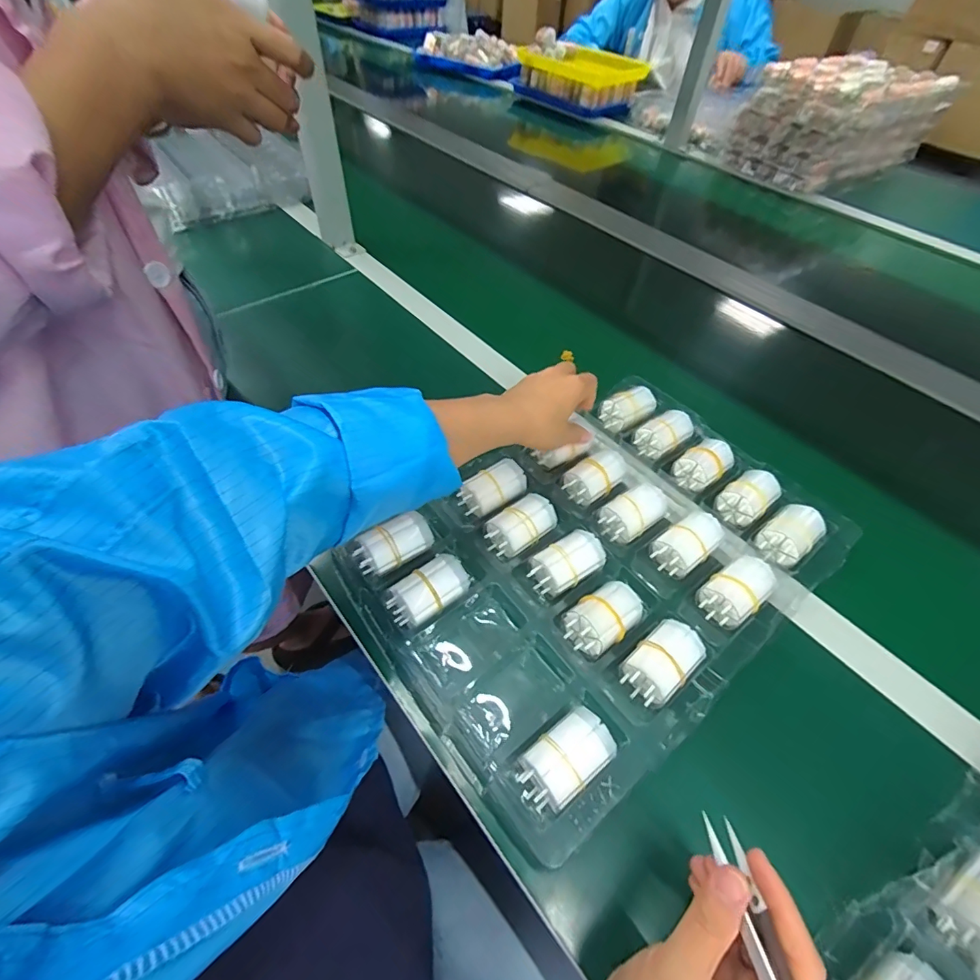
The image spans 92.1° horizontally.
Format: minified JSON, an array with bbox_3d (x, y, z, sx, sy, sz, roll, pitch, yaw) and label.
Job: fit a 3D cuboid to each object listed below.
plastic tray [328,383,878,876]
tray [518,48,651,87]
[{"bbox_3d":[0.100,0.050,0.420,0.394,0.043,0.275,-31,60,-24],"label":"plastic tray"},{"bbox_3d":[0.246,-1.111,1.233,0.287,0.034,0.198,33,57,21],"label":"tray"}]

